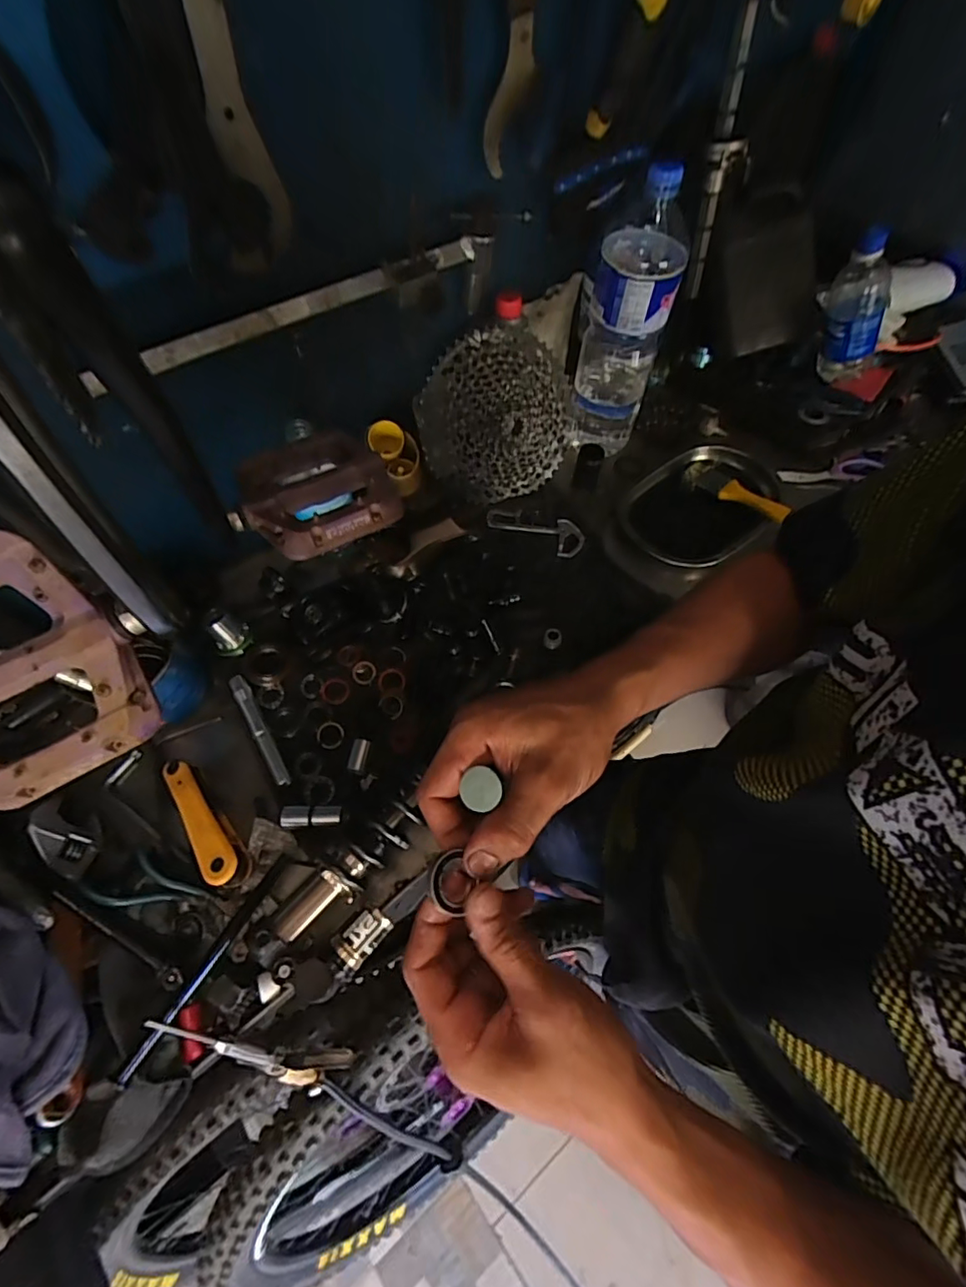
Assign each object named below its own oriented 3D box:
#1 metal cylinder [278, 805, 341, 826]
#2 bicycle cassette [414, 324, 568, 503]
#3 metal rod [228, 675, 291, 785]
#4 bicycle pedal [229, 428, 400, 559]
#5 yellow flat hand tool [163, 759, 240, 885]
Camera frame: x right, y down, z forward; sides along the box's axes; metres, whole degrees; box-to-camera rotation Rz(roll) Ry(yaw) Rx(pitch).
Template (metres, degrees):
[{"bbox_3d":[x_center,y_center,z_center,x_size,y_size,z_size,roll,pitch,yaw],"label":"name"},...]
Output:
[{"bbox_3d":[-0.162,0.162,0.507,0.060,0.018,0.019,0,63,0],"label":"metal cylinder"},{"bbox_3d":[0.023,-0.268,0.647,0.193,0.193,0.057,-21,31,-11],"label":"bicycle cassette"},{"bbox_3d":[-0.229,0.086,0.551,0.016,0.013,0.131,-31,67,-15],"label":"metal rod"},{"bbox_3d":[-0.118,-0.107,0.367,0.104,0.026,0.111,-28,66,-14],"label":"bicycle pedal"},{"bbox_3d":[-0.257,0.160,0.491,0.027,0.026,0.127,-32,67,-16],"label":"yellow flat hand tool"}]

